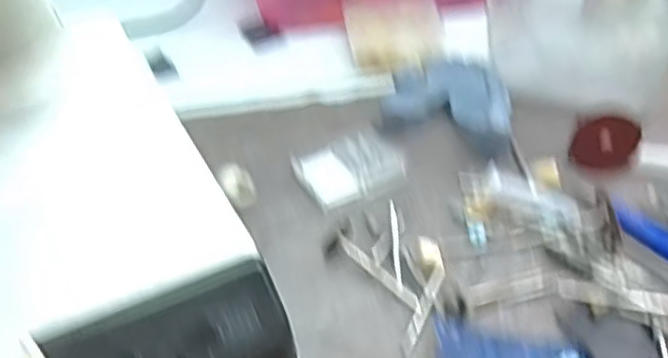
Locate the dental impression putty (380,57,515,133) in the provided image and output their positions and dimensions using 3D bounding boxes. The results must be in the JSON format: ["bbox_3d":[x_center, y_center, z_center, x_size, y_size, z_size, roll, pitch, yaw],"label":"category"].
[{"bbox_3d":[0.062,-0.043,0.359,0.062,0.019,0.049,16,46,21],"label":"dental impression putty"}]

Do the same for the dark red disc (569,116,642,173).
[{"bbox_3d":[0.124,-0.016,0.325,0.032,0.024,0.004,-14,3,0],"label":"dark red disc"}]

